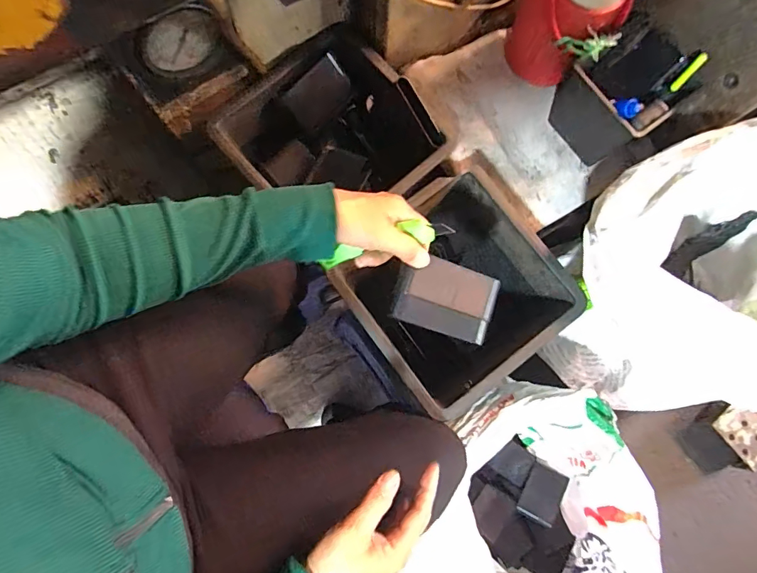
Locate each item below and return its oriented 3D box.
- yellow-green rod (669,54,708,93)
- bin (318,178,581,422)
[{"bbox_3d":[0.400,-0.275,0.569,0.012,0.049,0.008,40,45,6],"label":"yellow-green rod"},{"bbox_3d":[0.099,0.008,0.648,0.261,0.145,0.250,-34,82,-7],"label":"bin"}]

